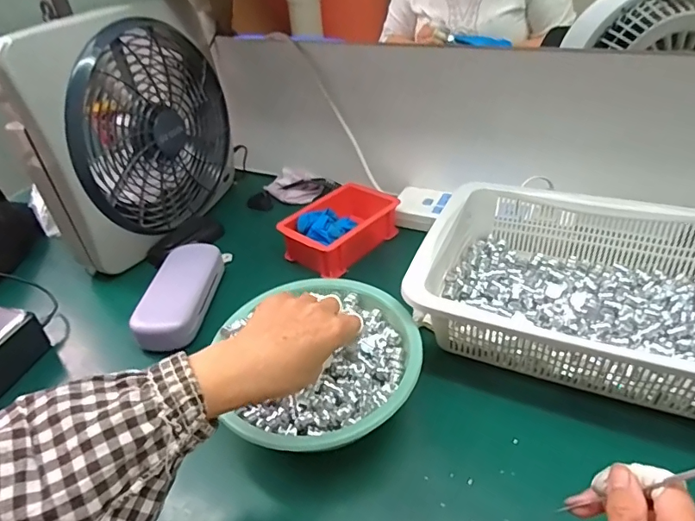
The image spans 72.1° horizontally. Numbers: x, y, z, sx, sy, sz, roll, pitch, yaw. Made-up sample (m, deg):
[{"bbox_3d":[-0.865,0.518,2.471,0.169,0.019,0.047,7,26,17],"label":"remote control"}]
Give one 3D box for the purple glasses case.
[{"bbox_3d":[-0.194,0.038,0.558,0.065,0.035,0.181,-2,37,4],"label":"purple glasses case"}]

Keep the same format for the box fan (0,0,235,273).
[{"bbox_3d":[-0.280,-0.183,0.647,0.107,0.283,0.314,11,40,21],"label":"box fan"}]

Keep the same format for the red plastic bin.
[{"bbox_3d":[-0.007,-0.046,0.637,0.101,0.053,0.158,26,46,35],"label":"red plastic bin"}]

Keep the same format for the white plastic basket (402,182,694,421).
[{"bbox_3d":[0.254,0.016,0.490,0.323,0.088,0.289,14,41,24],"label":"white plastic basket"}]

